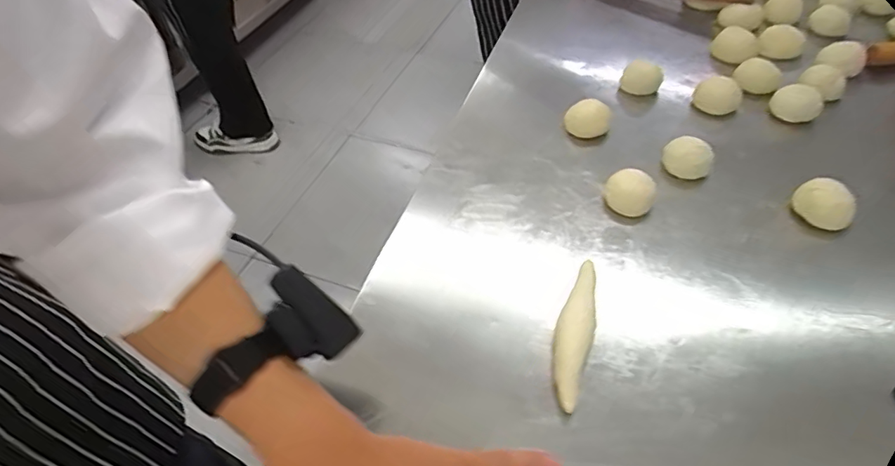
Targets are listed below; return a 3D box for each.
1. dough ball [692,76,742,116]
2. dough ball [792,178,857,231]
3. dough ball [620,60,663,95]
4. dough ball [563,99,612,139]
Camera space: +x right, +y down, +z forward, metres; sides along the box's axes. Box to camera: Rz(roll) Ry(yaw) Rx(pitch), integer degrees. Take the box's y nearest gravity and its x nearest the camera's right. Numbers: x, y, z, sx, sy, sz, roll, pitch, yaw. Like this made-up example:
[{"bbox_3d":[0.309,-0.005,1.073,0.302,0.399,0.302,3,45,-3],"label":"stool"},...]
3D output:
[{"bbox_3d":[0.336,-0.169,0.665,0.054,0.033,0.043,25,54,22],"label":"dough ball"},{"bbox_3d":[0.362,-0.028,0.512,0.044,0.035,0.050,-10,49,-6],"label":"dough ball"},{"bbox_3d":[0.256,-0.203,0.708,0.051,0.034,0.051,-1,49,2],"label":"dough ball"},{"bbox_3d":[0.165,-0.135,0.626,0.052,0.029,0.040,12,50,13],"label":"dough ball"}]

